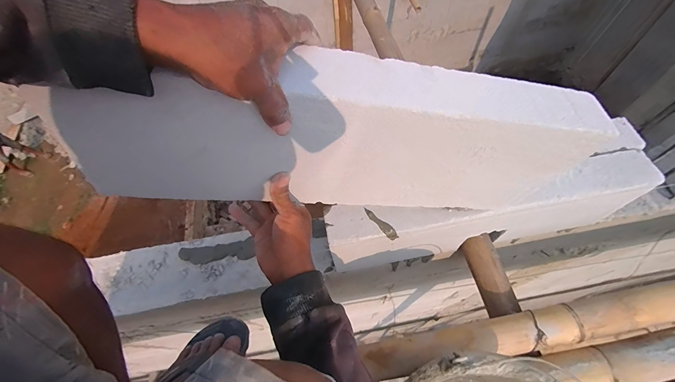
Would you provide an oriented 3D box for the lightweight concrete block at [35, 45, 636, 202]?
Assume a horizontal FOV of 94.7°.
[{"bbox_3d":[0.026,-0.057,0.378,0.570,0.203,0.075,-2,61,-12],"label":"lightweight concrete block"}]

